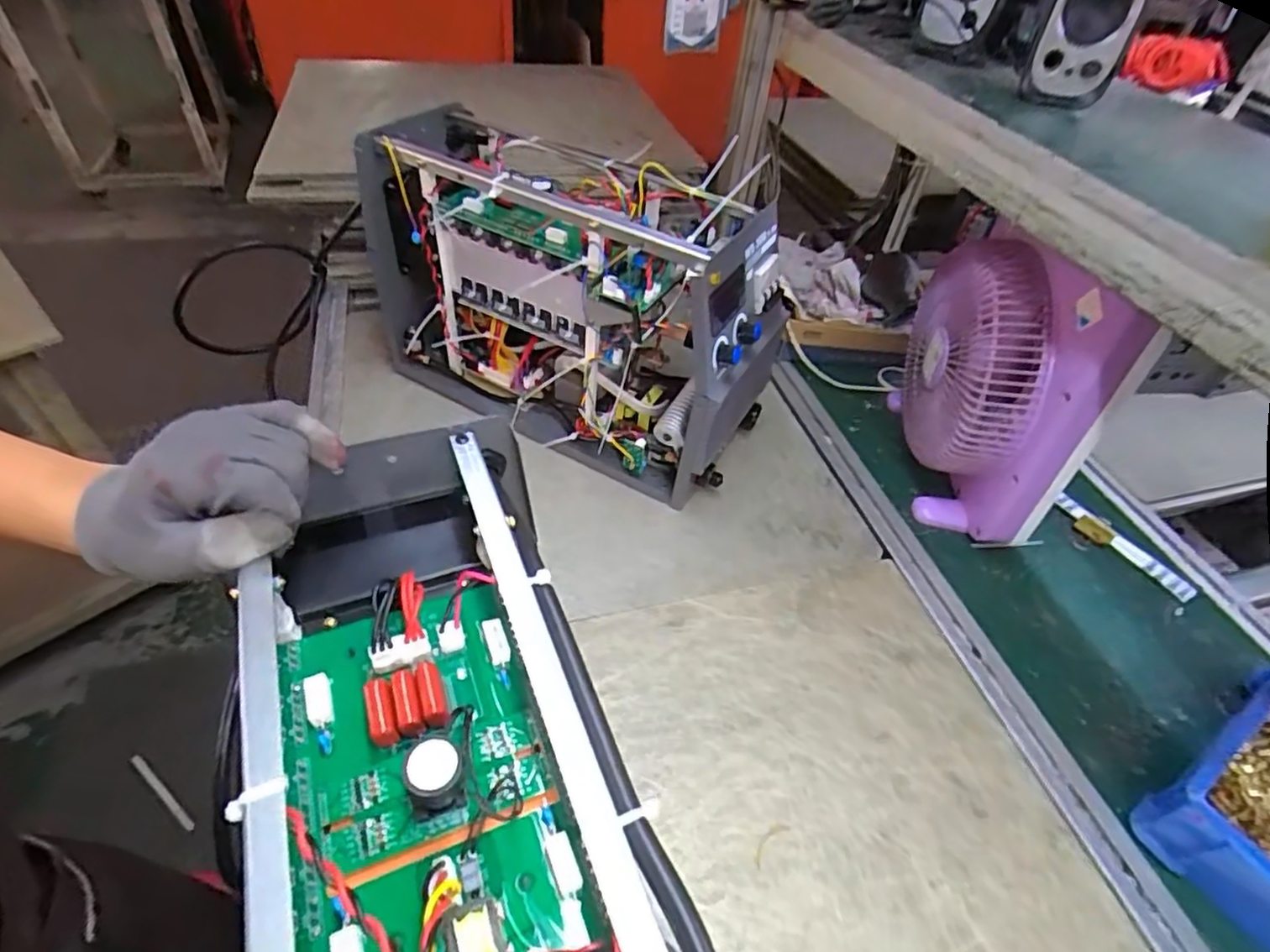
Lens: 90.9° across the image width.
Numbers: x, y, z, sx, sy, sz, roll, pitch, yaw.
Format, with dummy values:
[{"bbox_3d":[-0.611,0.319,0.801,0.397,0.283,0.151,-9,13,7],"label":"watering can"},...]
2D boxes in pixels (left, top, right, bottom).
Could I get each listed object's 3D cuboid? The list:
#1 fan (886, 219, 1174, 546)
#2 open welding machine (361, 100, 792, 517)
[{"bbox_3d":[0.399,-0.115,0.713,0.108,0.313,0.283,5,46,-2],"label":"fan"},{"bbox_3d":[-0.087,-0.208,0.753,0.488,0.300,0.176,28,49,18],"label":"open welding machine"}]

